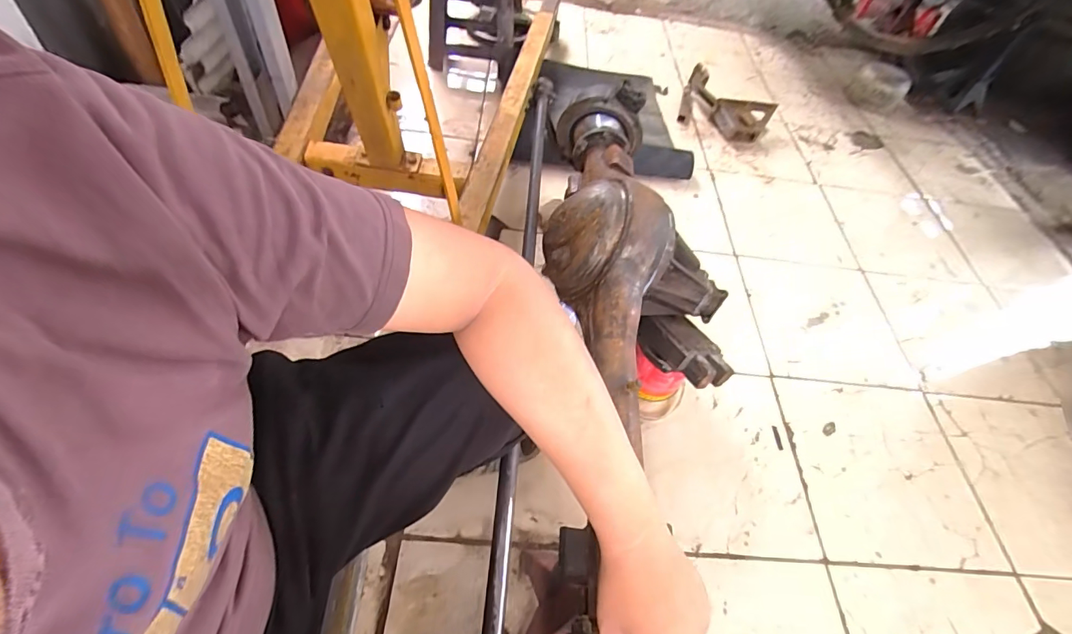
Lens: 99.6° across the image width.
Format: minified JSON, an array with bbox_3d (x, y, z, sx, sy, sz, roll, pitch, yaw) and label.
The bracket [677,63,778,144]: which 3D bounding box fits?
[{"bbox_3d":[0.660,-0.746,1.604,0.336,0.132,0.148,34,57,15],"label":"bracket"}]

